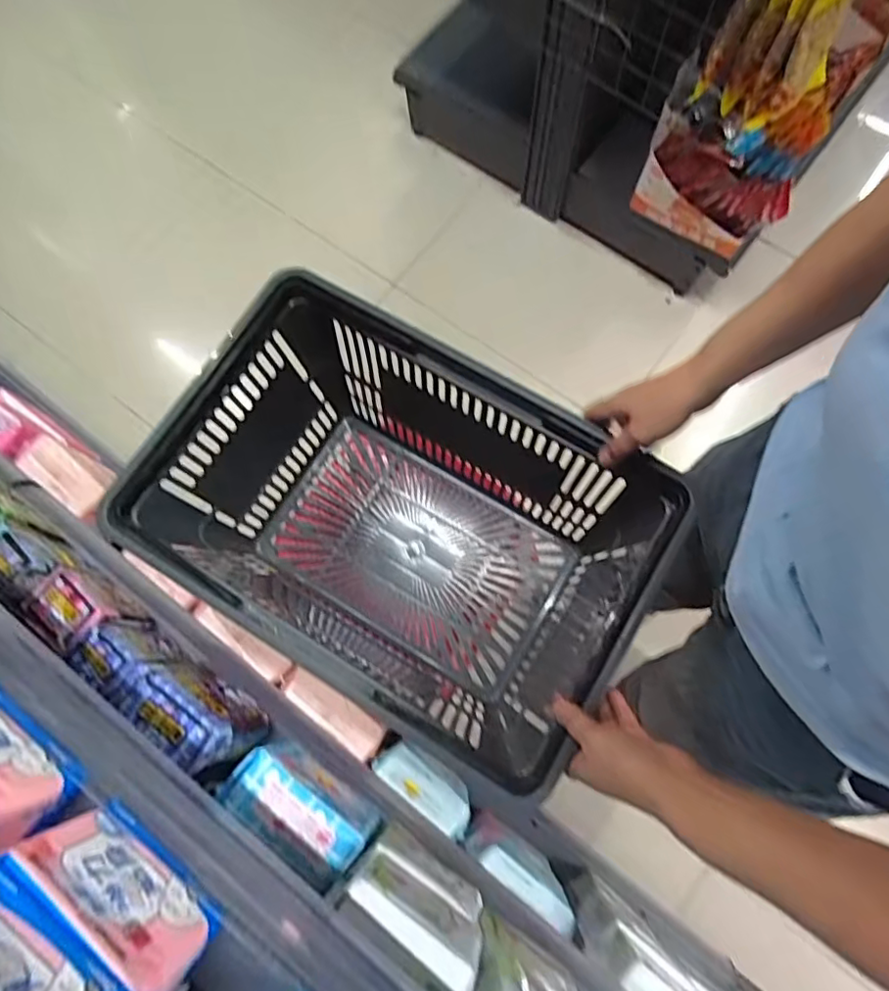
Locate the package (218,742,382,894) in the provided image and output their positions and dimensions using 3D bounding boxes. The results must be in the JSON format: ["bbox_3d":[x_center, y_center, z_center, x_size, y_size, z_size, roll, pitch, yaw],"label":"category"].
[{"bbox_3d":[-0.139,0.302,0.581,0.134,0.089,0.057,37,79,11],"label":"package"}]

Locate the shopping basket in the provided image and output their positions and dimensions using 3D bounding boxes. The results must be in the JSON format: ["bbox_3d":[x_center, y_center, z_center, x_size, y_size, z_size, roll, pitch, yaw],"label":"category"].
[{"bbox_3d":[-0.038,0.040,0.645,0.451,0.261,0.307,30,78,10],"label":"shopping basket"}]

